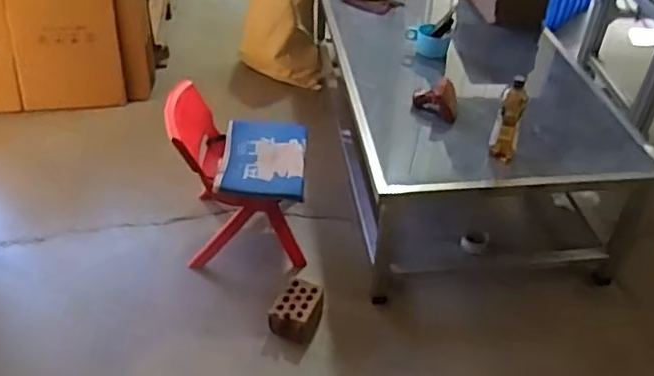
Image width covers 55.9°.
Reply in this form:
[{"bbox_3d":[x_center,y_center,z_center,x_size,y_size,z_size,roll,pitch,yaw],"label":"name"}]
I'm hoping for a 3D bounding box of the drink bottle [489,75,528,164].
[{"bbox_3d":[0.472,-0.180,1.581,0.069,0.242,0.067,17,42,15],"label":"drink bottle"}]

